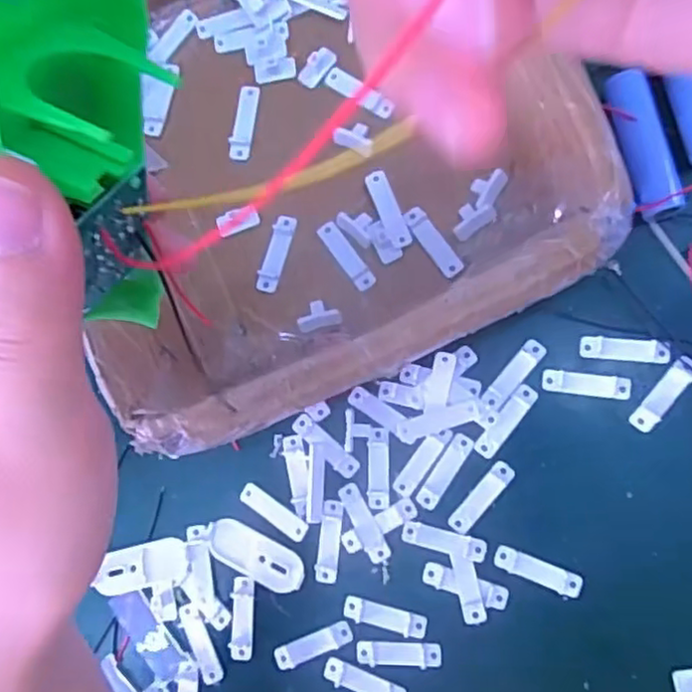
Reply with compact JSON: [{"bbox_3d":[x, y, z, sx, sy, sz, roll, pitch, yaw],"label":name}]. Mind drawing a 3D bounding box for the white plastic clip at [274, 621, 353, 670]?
[{"bbox_3d":[-0.015,0.136,0.309,0.038,0.005,0.010,-26,79,7],"label":"white plastic clip"}]

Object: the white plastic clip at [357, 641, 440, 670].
[{"bbox_3d":[0.023,0.137,0.301,0.037,0.004,0.010,-3,83,10],"label":"white plastic clip"}]

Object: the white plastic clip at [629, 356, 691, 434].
[{"bbox_3d":[0.139,0.021,0.295,0.012,0.004,0.038,39,91,13],"label":"white plastic clip"}]

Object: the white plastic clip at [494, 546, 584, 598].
[{"bbox_3d":[0.084,0.098,0.295,0.038,0.004,0.010,20,87,12],"label":"white plastic clip"}]

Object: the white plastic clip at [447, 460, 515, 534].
[{"bbox_3d":[0.061,0.068,0.304,0.010,0.004,0.037,41,92,13],"label":"white plastic clip"}]

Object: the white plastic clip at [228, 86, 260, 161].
[{"bbox_3d":[-0.049,-0.109,0.332,0.010,0.007,0.037,9,85,12],"label":"white plastic clip"}]

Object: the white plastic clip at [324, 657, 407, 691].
[{"bbox_3d":[0.008,0.151,0.303,0.037,0.004,0.011,16,86,12],"label":"white plastic clip"}]

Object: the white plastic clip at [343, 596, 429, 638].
[{"bbox_3d":[0.017,0.122,0.305,0.037,0.004,0.010,11,85,12],"label":"white plastic clip"}]

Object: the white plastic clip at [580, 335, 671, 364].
[{"bbox_3d":[0.123,0.002,0.300,0.038,0.007,0.009,5,84,11],"label":"white plastic clip"}]

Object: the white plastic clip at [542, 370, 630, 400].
[{"bbox_3d":[0.107,0.016,0.301,0.037,0.004,0.010,8,85,12],"label":"white plastic clip"}]

